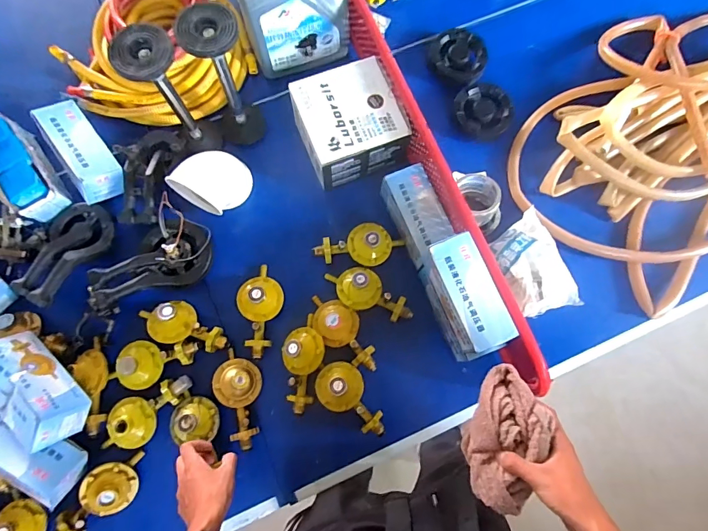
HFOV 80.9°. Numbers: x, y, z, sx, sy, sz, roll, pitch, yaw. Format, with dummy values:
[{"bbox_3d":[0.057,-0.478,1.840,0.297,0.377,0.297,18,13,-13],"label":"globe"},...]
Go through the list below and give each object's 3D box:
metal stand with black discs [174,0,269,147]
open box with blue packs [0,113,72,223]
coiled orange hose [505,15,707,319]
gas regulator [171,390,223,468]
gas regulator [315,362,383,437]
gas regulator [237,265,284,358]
[{"bbox_3d":[-0.225,-0.323,0.749,0.099,0.266,0.087,-31,78,-7],"label":"metal stand with black discs"},{"bbox_3d":[-0.637,-0.190,0.783,0.084,0.143,0.218,-34,81,-9],"label":"open box with blue packs"},{"bbox_3d":[0.670,-0.293,0.832,0.720,0.112,0.480,-38,77,-9],"label":"coiled orange hose"},{"bbox_3d":[-0.277,0.262,0.709,0.078,0.045,0.076,-5,74,0],"label":"gas regulator"},{"bbox_3d":[-0.011,0.239,0.723,0.084,0.053,0.147,-29,77,-6],"label":"gas regulator"},{"bbox_3d":[-0.170,0.080,0.760,0.081,0.058,0.171,-8,76,-1],"label":"gas regulator"}]

